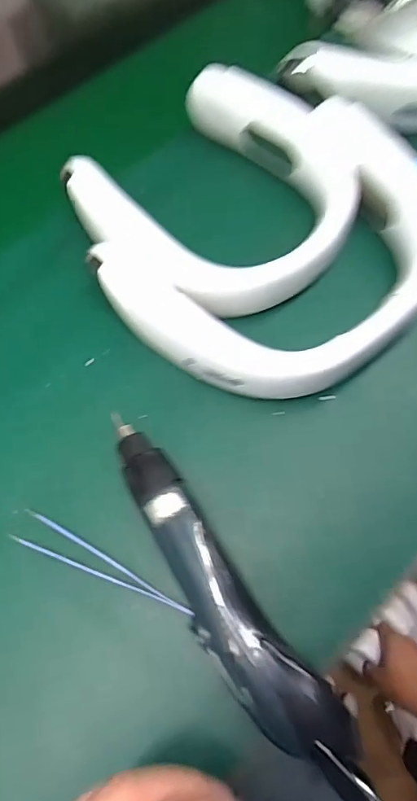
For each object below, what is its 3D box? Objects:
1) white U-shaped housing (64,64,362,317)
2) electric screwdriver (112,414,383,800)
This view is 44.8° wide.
[{"bbox_3d":[0.015,-0.162,0.397,0.189,0.040,0.200,38,73,17],"label":"white U-shaped housing"},{"bbox_3d":[0.001,0.105,0.283,0.042,0.049,0.235,-34,69,-12],"label":"electric screwdriver"}]

